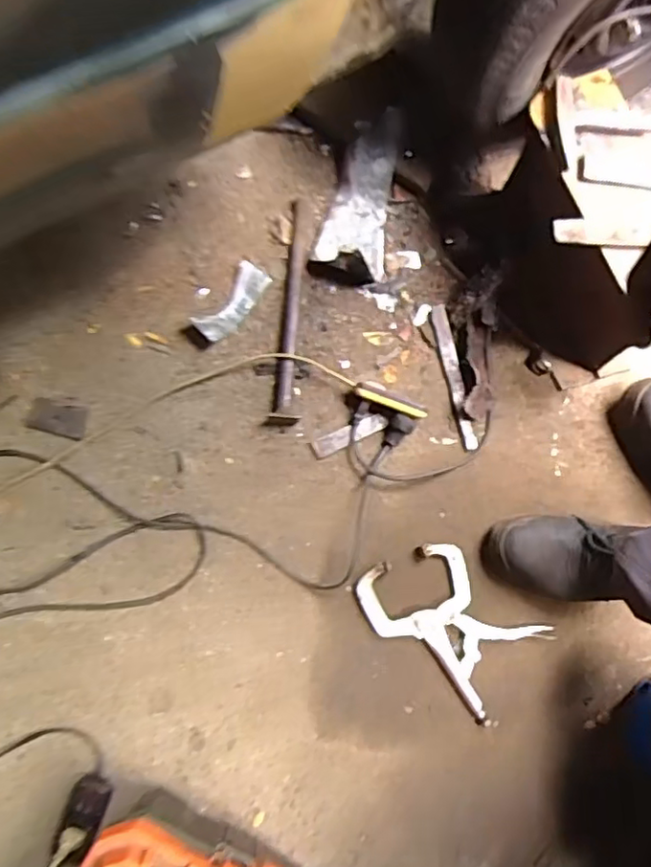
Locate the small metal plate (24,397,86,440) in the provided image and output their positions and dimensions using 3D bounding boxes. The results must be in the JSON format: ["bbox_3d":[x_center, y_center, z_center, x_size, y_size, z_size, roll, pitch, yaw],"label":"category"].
[{"bbox_3d":[-0.401,-0.023,0.924,0.082,0.004,0.048,14,80,-5],"label":"small metal plate"}]

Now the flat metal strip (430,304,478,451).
[{"bbox_3d":[0.200,-0.090,0.956,0.026,0.014,0.230,-12,80,-4],"label":"flat metal strip"}]

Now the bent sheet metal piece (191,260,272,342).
[{"bbox_3d":[-0.144,-0.204,0.954,0.052,0.031,0.131,37,81,5],"label":"bent sheet metal piece"}]

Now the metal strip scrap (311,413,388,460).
[{"bbox_3d":[0.035,0.001,0.930,0.118,0.016,0.028,-24,81,-6],"label":"metal strip scrap"}]

